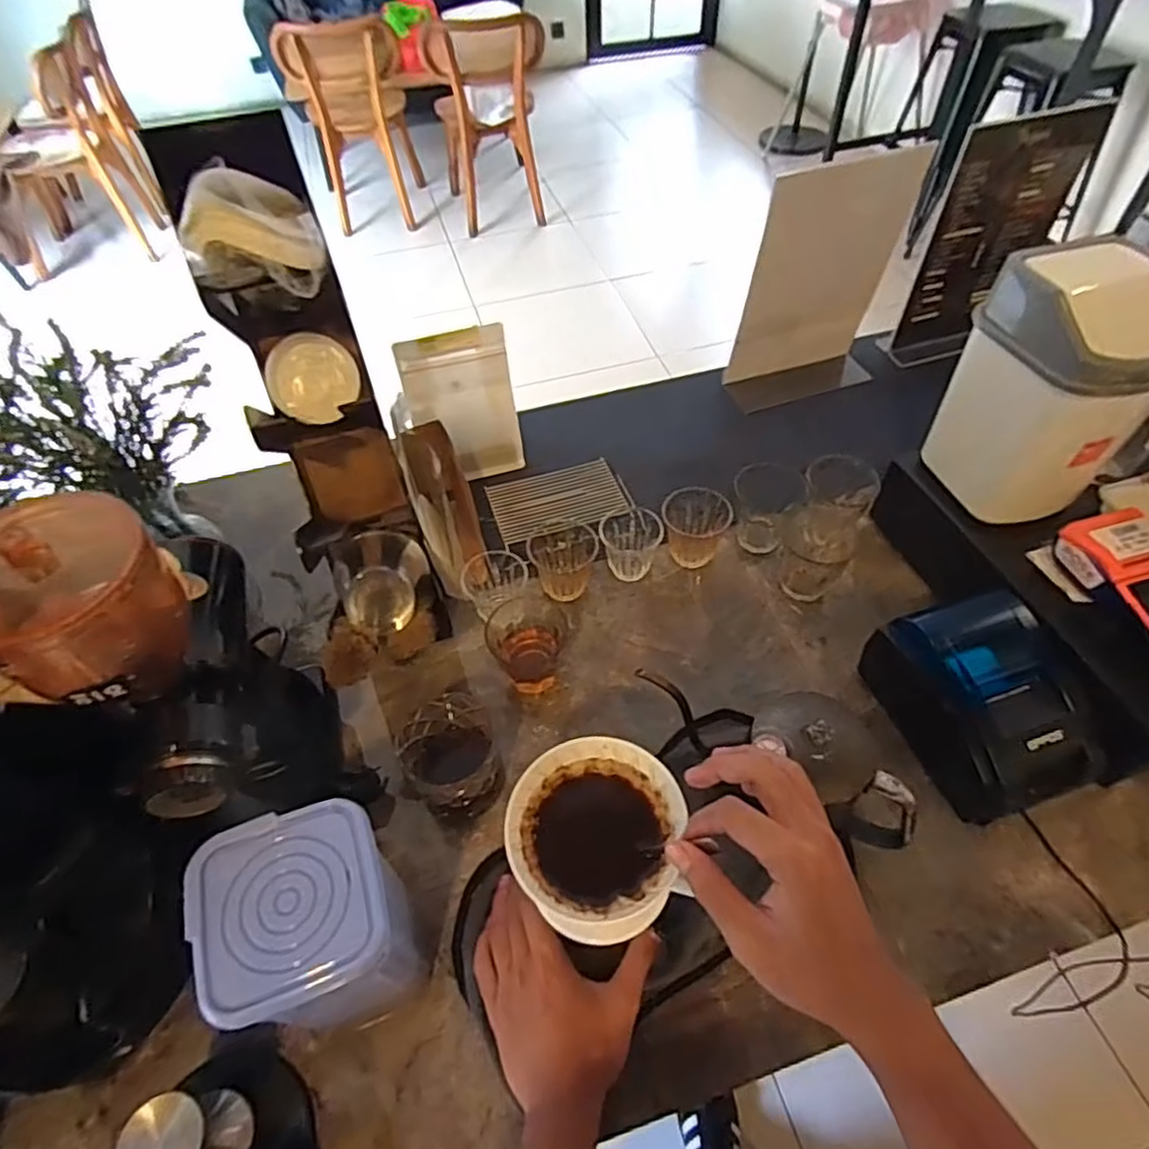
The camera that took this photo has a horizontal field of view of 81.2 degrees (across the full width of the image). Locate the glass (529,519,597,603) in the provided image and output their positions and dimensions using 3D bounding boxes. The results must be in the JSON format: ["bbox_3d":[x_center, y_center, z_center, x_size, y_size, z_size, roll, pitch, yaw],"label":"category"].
[{"bbox_3d":[-0.011,-0.015,0.743,0.072,0.076,0.061,-9,52,-5],"label":"glass"}]

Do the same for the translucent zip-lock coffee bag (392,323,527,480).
[{"bbox_3d":[-0.135,-0.204,0.818,0.127,0.186,0.035,-6,52,-3],"label":"translucent zip-lock coffee bag"}]

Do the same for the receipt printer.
[{"bbox_3d":[0.372,0.115,0.607,0.120,0.103,0.176,-16,53,-11],"label":"receipt printer"}]

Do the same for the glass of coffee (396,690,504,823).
[{"bbox_3d":[-0.107,0.168,0.601,0.074,0.088,0.084,-13,53,-8],"label":"glass of coffee"}]

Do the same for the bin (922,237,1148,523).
[{"bbox_3d":[0.435,-0.166,0.610,0.121,0.212,0.138,-16,53,-10],"label":"bin"}]

